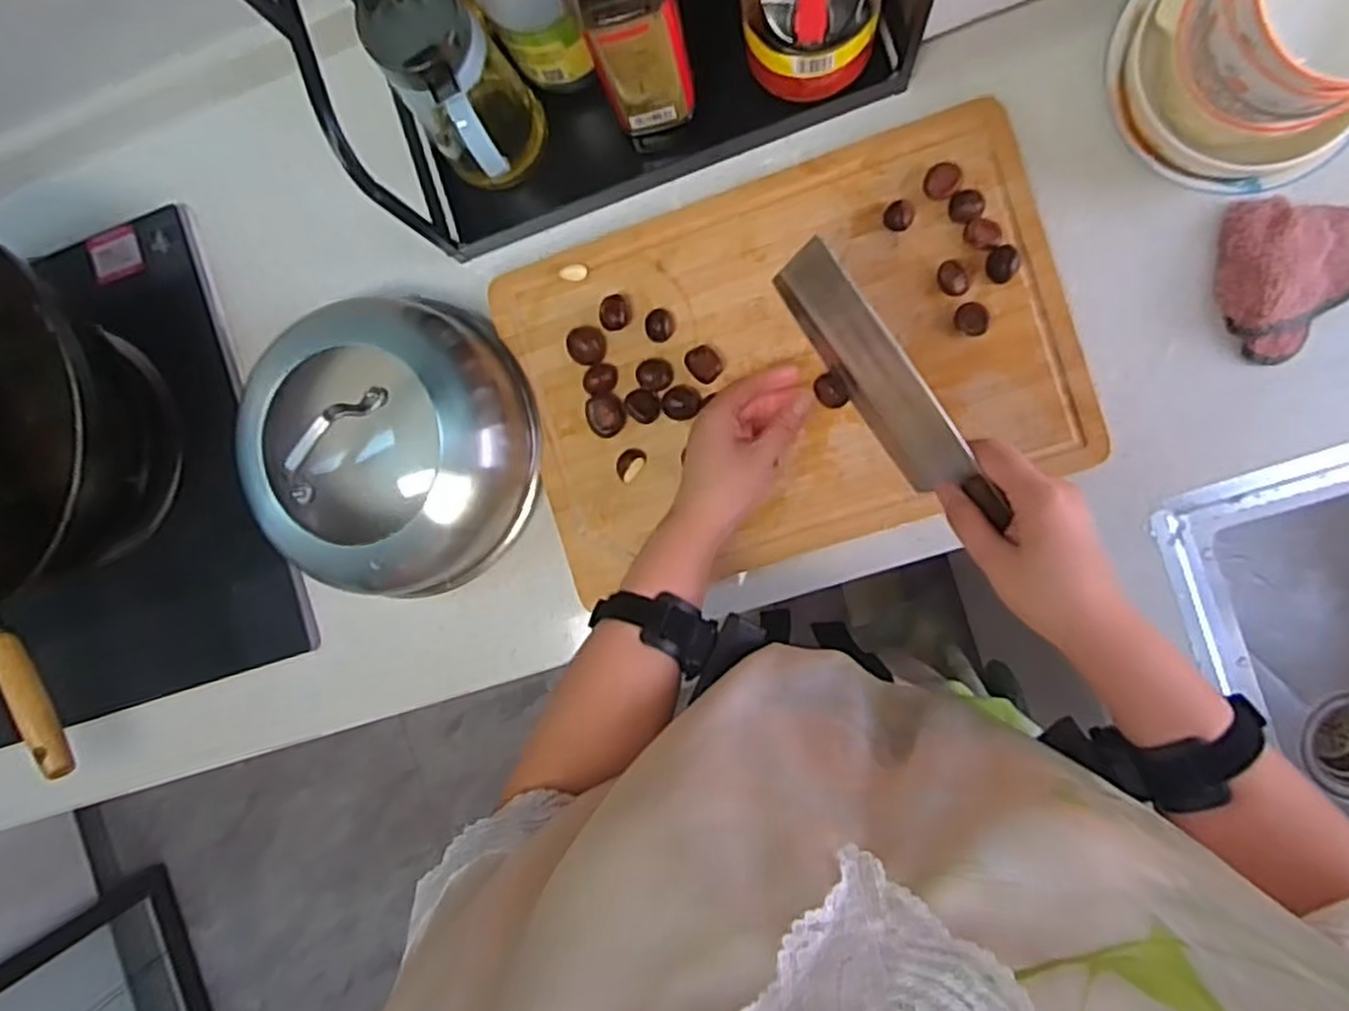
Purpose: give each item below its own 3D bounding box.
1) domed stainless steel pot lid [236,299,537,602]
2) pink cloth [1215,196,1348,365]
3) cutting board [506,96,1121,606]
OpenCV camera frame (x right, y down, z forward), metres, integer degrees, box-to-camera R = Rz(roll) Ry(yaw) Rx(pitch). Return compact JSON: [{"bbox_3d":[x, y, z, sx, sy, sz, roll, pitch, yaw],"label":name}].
[{"bbox_3d":[-0.237,-0.047,0.634,0.229,0.106,0.236,0,92,8],"label":"domed stainless steel pot lid"},{"bbox_3d":[0.479,-0.168,0.581,0.127,0.033,0.117,6,93,7],"label":"pink cloth"},{"bbox_3d":[0.089,-0.114,0.626,0.434,0.023,0.302,-17,91,7],"label":"cutting board"}]

